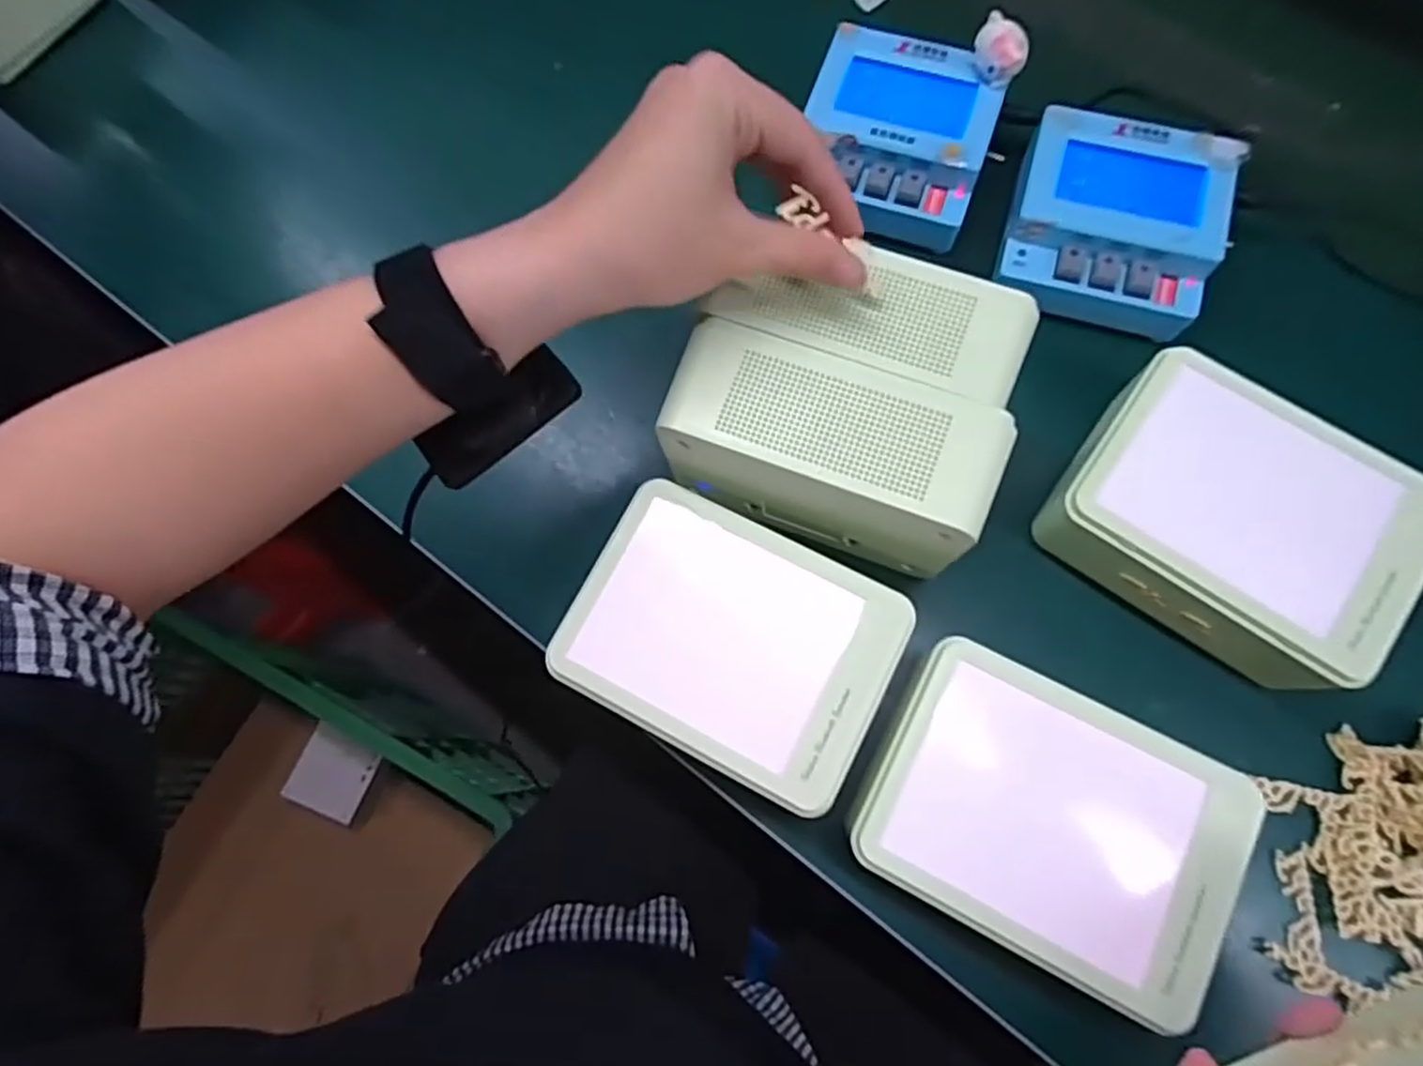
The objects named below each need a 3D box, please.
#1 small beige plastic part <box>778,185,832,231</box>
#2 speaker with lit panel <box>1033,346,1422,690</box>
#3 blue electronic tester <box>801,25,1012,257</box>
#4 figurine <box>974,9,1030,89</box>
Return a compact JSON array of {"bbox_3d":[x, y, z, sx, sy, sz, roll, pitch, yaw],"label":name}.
[{"bbox_3d":[0.035,-0.121,0.275,0.018,0.004,0.011,30,108,-21],"label":"small beige plastic part"},{"bbox_3d":[0.239,-0.003,0.336,0.145,0.051,0.116,40,79,12],"label":"speaker with lit panel"},{"bbox_3d":[0.105,-0.225,0.409,0.100,0.042,0.096,19,75,8],"label":"blue electronic tester"},{"bbox_3d":[0.152,-0.255,0.383,0.018,0.021,0.029,-23,74,-4],"label":"figurine"}]

